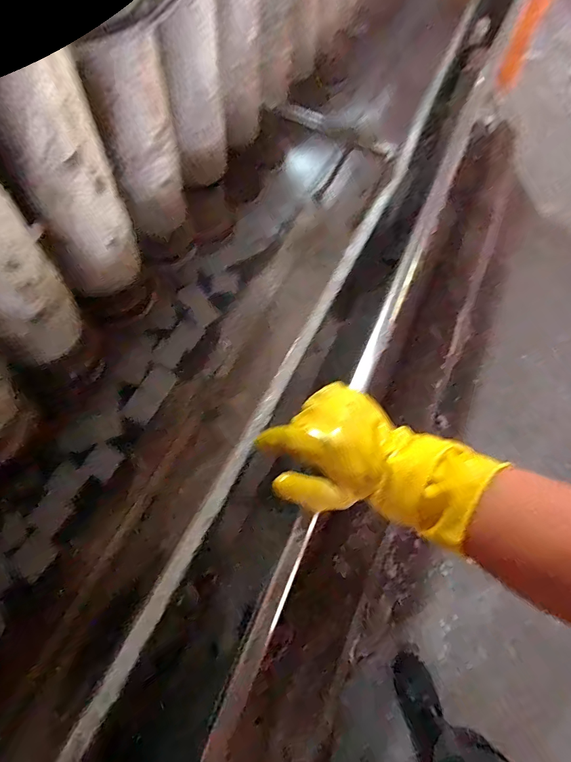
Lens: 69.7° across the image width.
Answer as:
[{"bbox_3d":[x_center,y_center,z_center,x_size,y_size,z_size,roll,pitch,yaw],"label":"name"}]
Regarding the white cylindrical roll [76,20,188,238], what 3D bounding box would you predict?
[{"bbox_3d":[-0.181,-0.303,0.522,0.078,0.232,0.074,-7,63,-5],"label":"white cylindrical roll"}]

